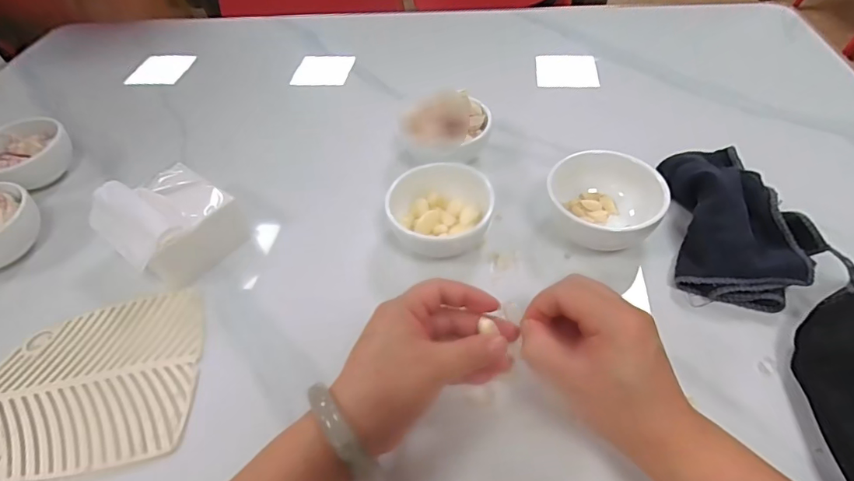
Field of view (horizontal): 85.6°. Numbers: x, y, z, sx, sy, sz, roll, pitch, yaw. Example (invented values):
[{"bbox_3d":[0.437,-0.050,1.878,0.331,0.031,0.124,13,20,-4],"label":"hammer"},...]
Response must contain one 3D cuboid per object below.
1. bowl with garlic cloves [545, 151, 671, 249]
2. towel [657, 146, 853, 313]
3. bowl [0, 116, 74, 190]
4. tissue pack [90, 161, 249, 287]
[{"bbox_3d":[0.156,-0.035,0.407,0.085,0.049,0.086,-4,50,2],"label":"bowl with garlic cloves"},{"bbox_3d":[0.261,-0.020,0.386,0.103,0.058,0.154,4,50,9],"label":"towel"},{"bbox_3d":[-0.464,-0.092,0.533,0.089,0.054,0.094,21,55,21],"label":"bowl"},{"bbox_3d":[-0.234,-0.016,0.429,0.103,0.073,0.103,28,58,26],"label":"tissue pack"}]

